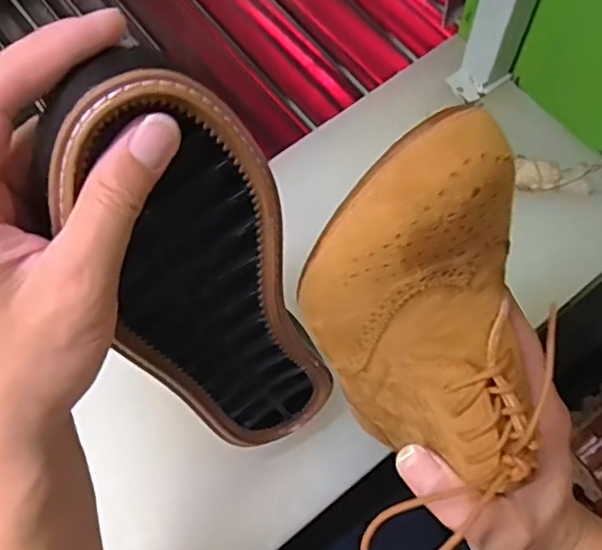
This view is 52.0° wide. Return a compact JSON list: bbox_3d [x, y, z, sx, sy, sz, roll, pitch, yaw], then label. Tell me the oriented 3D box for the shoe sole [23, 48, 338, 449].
[{"bbox_3d":[-0.042,0.013,0.300,0.087,0.252,0.023,-25,49,-7],"label":"shoe sole"}]

